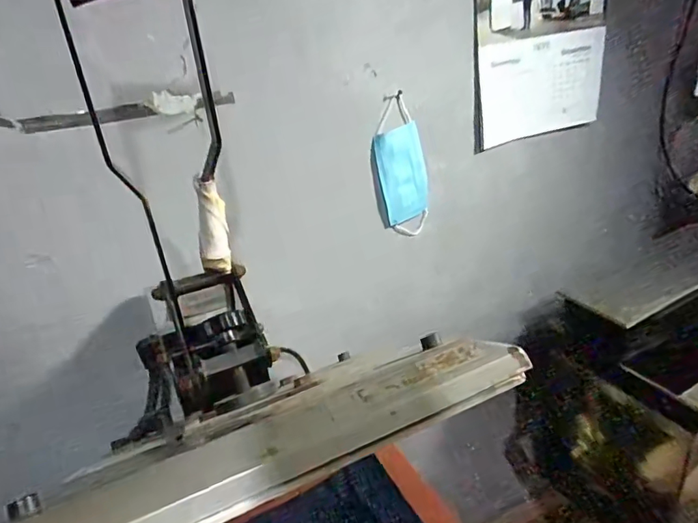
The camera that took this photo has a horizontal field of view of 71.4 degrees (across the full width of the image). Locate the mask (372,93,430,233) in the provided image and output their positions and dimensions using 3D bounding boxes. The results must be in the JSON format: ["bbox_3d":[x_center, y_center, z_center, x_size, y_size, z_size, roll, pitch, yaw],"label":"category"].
[{"bbox_3d":[0.097,-0.163,0.877,0.091,0.247,0.026,-20,24,-14],"label":"mask"}]

